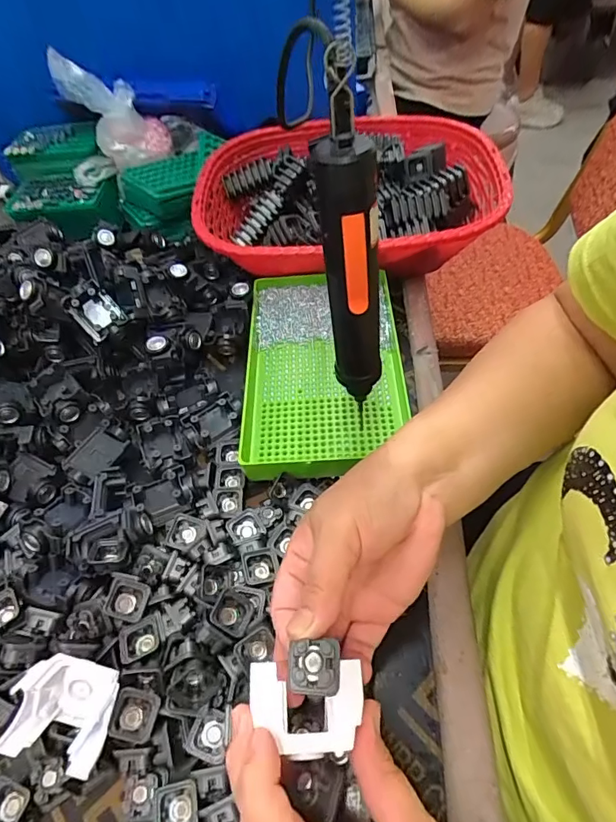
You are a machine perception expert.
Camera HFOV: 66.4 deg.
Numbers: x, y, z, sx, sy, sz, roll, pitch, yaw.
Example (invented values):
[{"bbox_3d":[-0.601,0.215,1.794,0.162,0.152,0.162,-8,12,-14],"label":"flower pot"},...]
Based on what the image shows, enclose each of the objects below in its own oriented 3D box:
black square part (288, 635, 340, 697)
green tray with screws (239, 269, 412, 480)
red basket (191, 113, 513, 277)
[{"bbox_3d":[0.003,0.127,0.236,0.025,0.012,0.025,-1,54,3],"label":"black square part"},{"bbox_3d":[0.015,-0.047,0.470,0.155,0.026,0.241,-2,54,2],"label":"green tray with screws"},{"bbox_3d":[0.047,-0.251,0.572,0.345,0.087,0.261,-5,52,2],"label":"red basket"}]

